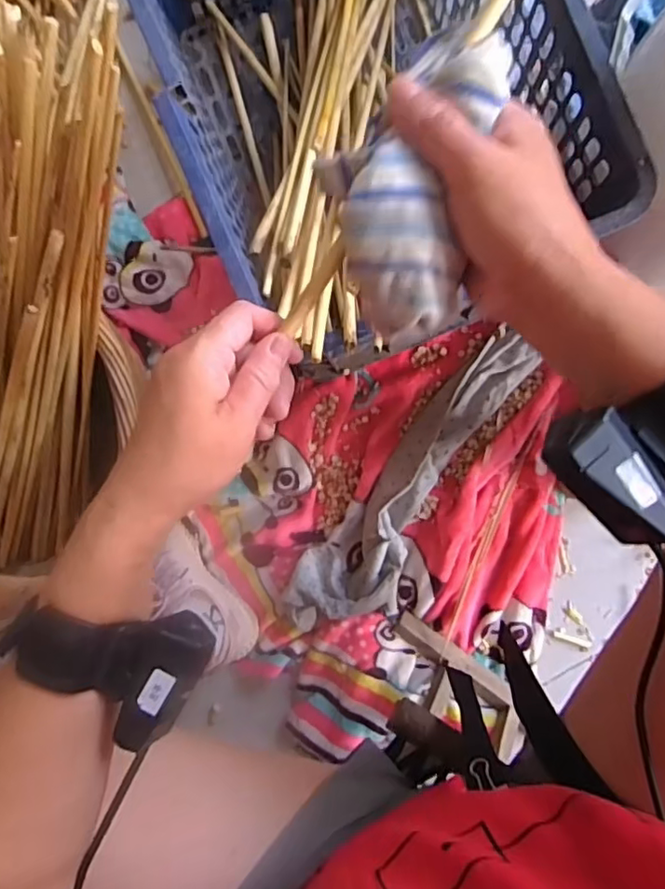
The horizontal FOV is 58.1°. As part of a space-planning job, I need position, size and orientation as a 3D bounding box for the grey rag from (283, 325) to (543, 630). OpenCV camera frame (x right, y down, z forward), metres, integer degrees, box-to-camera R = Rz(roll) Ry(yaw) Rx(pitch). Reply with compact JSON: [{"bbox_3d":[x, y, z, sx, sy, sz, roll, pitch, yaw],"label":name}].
[{"bbox_3d":[0.094,0.079,0.758,0.116,0.053,0.398,39,95,0],"label":"grey rag"}]

